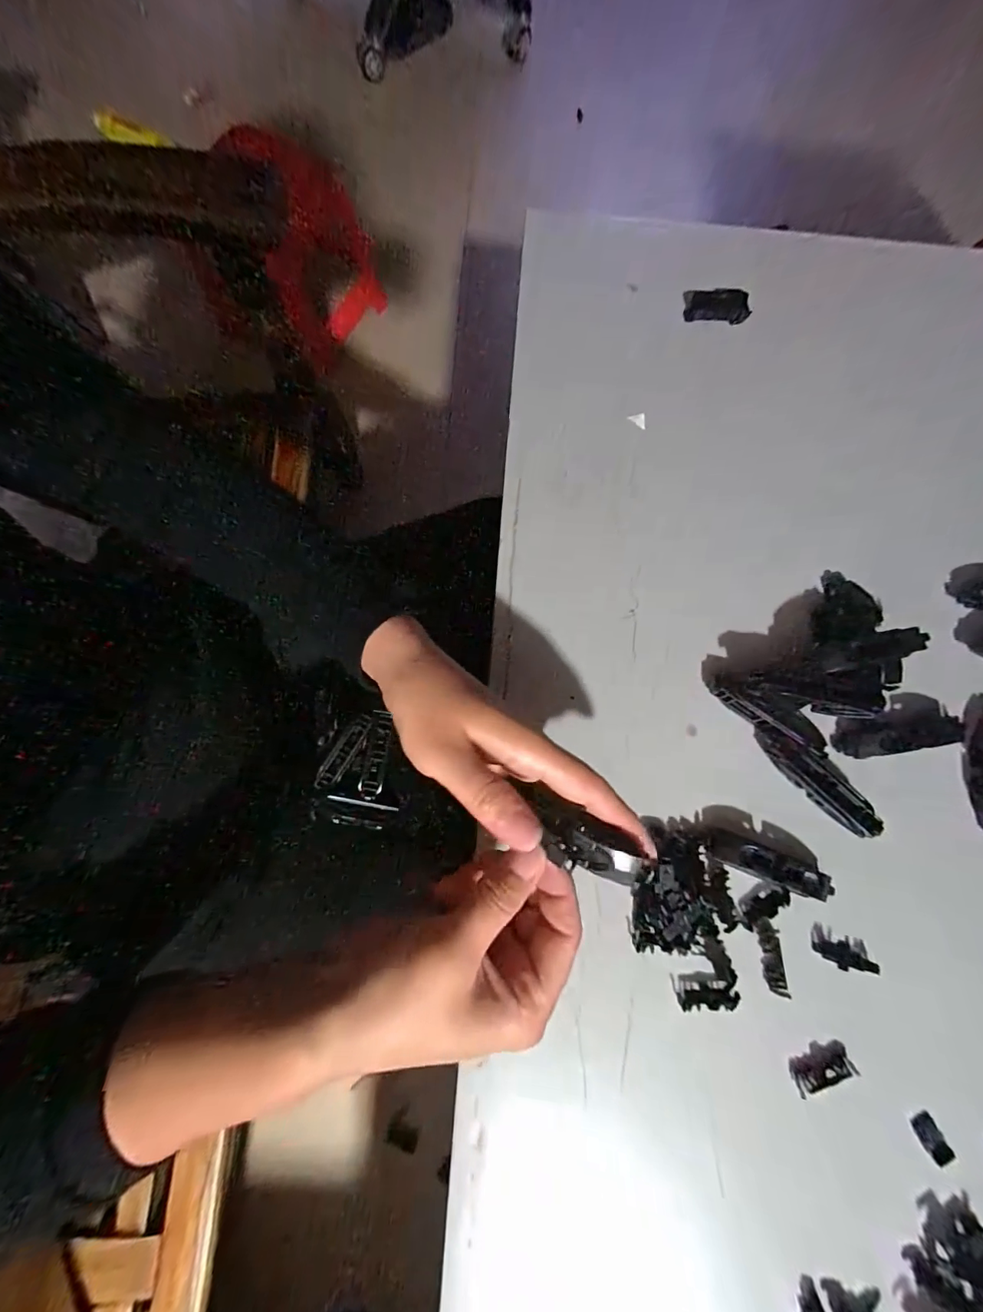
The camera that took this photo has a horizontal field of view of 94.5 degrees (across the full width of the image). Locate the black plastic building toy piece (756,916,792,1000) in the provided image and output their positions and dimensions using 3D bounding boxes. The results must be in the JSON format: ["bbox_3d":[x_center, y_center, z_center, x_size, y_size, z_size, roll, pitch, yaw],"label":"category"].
[{"bbox_3d":[0.164,0.176,0.264,0.011,0.005,0.039,-3,78,-2],"label":"black plastic building toy piece"}]

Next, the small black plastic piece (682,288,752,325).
[{"bbox_3d":[0.177,-0.276,0.358,0.051,0.021,0.005,8,51,4],"label":"small black plastic piece"}]

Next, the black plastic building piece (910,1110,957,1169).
[{"bbox_3d":[0.243,0.266,0.248,0.013,0.004,0.026,-24,79,-7],"label":"black plastic building piece"}]

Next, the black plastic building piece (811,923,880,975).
[{"bbox_3d":[0.207,0.174,0.267,0.034,0.008,0.018,20,78,3],"label":"black plastic building piece"}]

